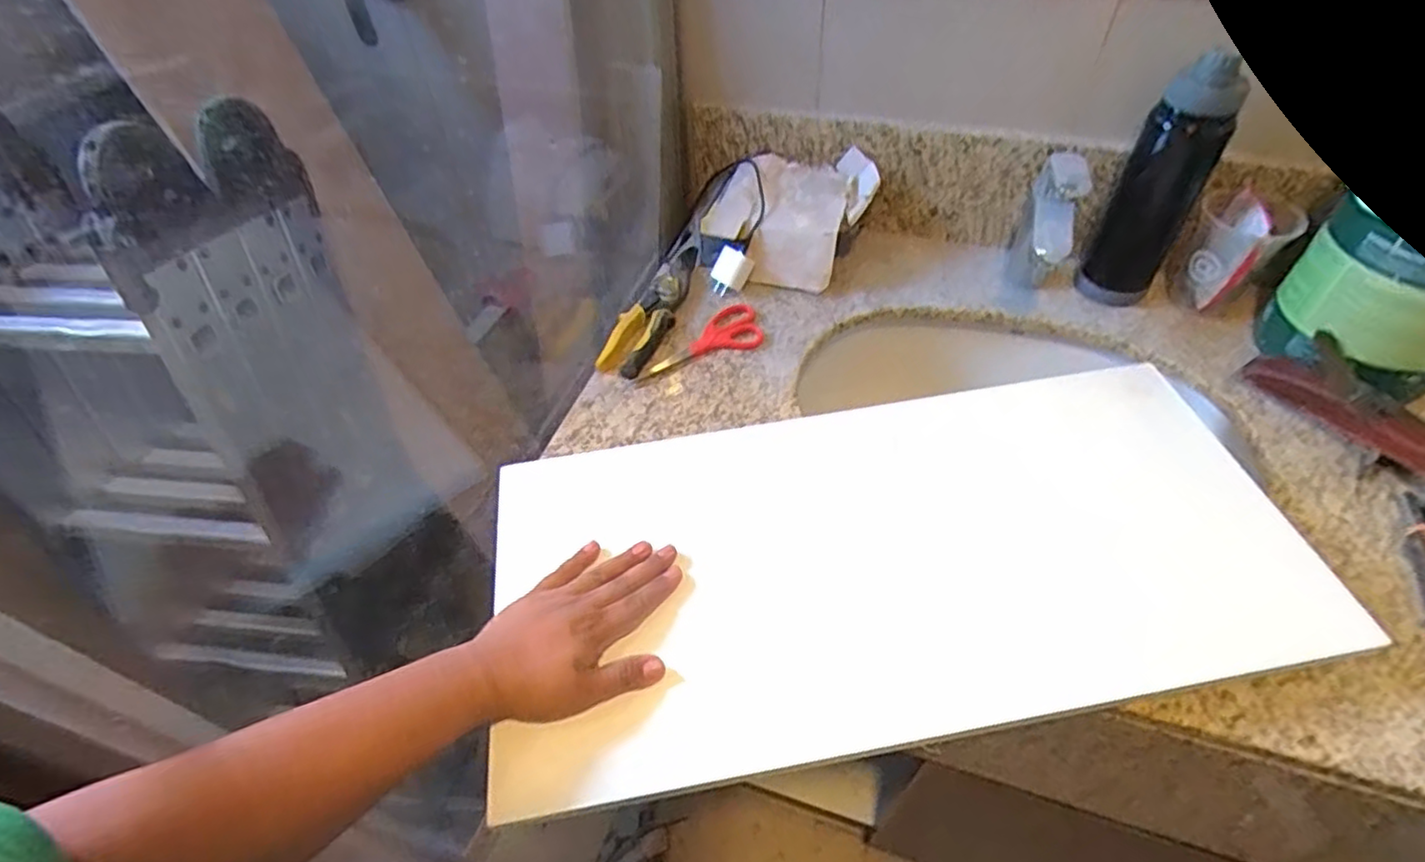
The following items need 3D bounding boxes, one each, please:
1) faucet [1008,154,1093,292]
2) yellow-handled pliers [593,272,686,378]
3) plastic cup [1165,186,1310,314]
[{"bbox_3d":[0.378,-0.224,0.764,0.049,0.160,0.169,17,53,17],"label":"faucet"},{"bbox_3d":[-0.077,-0.130,0.797,0.052,0.026,0.166,18,53,17],"label":"yellow-handled pliers"},{"bbox_3d":[0.588,-0.205,0.758,0.089,0.114,0.089,-2,49,2],"label":"plastic cup"}]

